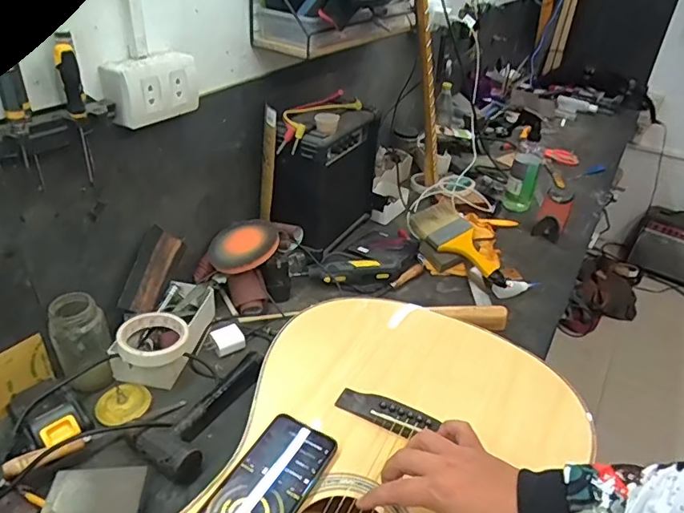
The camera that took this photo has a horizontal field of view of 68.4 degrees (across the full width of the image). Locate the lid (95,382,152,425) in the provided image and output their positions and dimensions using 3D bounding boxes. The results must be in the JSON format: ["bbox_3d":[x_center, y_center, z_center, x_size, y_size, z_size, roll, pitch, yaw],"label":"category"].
[{"bbox_3d":[-0.297,0.202,0.693,0.072,0.019,0.071,26,40,30],"label":"lid"}]

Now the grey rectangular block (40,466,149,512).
[{"bbox_3d":[-0.278,0.276,0.567,0.103,0.031,0.073,-1,34,-8],"label":"grey rectangular block"}]

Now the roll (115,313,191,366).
[{"bbox_3d":[-0.265,0.114,0.710,0.096,0.024,0.089,3,34,-2],"label":"roll"}]

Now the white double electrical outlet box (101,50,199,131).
[{"bbox_3d":[-0.260,-0.230,0.688,0.047,0.077,0.128,21,37,23],"label":"white double electrical outlet box"}]

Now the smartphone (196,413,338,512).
[{"bbox_3d":[-0.074,0.222,0.484,0.076,0.007,0.162,20,37,22],"label":"smartphone"}]

